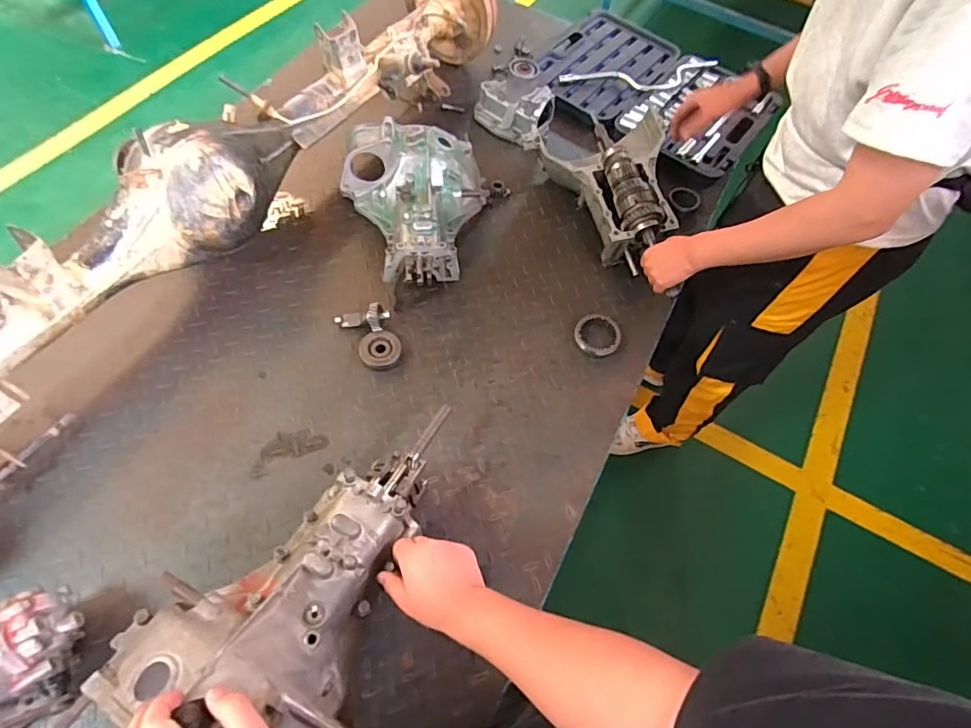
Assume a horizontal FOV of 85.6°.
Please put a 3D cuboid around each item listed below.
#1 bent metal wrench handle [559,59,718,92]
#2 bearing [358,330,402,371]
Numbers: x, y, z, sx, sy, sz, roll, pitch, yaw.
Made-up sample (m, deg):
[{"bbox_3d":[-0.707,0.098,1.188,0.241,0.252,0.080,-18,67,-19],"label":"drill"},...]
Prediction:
[{"bbox_3d":[0.388,-0.720,1.310,0.406,0.034,0.093,-5,61,-8],"label":"bent metal wrench handle"},{"bbox_3d":[-0.185,-0.023,0.926,0.072,0.016,0.076,2,60,-3],"label":"bearing"}]

